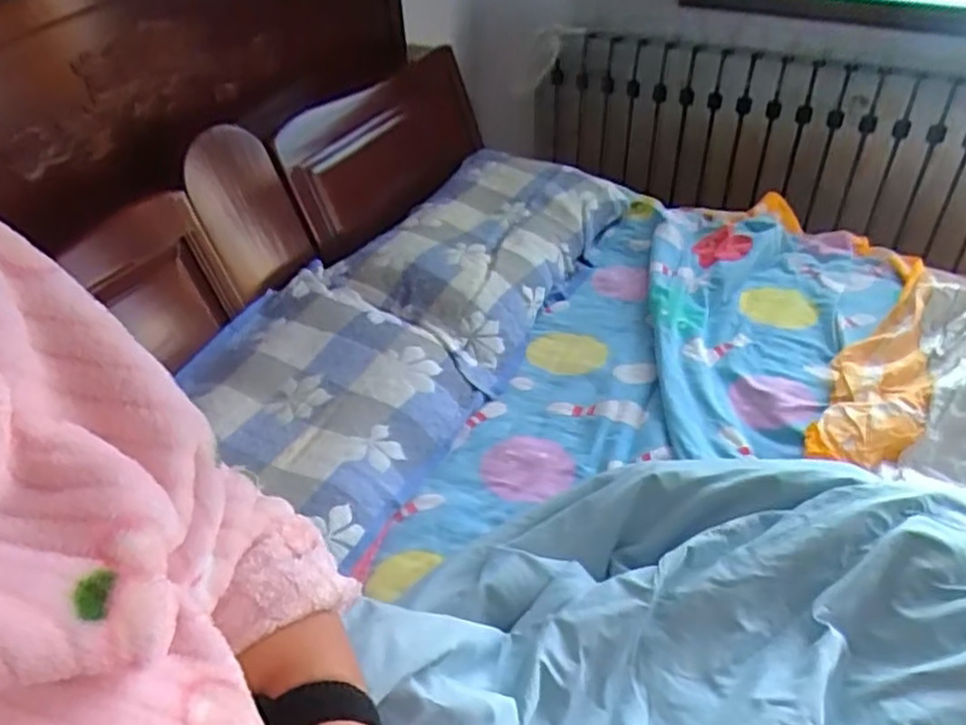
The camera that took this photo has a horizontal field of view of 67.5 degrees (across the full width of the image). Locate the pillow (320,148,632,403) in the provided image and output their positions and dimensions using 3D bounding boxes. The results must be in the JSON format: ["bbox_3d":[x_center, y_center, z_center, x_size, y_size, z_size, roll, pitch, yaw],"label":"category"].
[{"bbox_3d":[0.002,-0.229,1.445,0.366,0.138,0.630,18,44,22],"label":"pillow"}]

